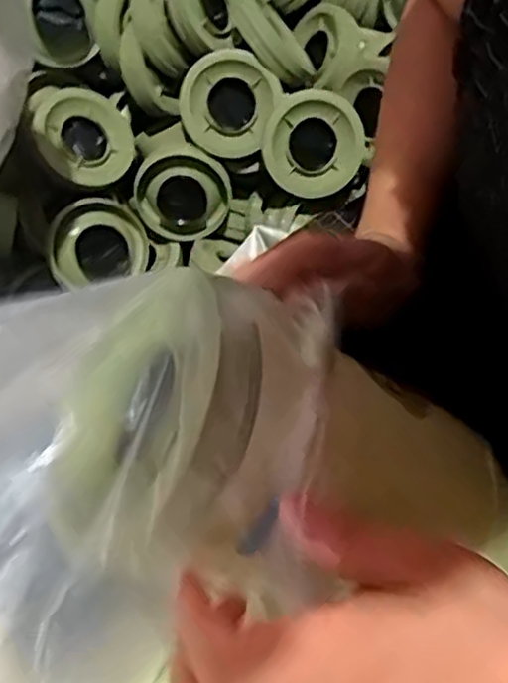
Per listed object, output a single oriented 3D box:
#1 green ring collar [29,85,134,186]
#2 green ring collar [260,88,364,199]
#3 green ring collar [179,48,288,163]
[{"bbox_3d":[-0.229,-0.278,0.911,0.135,0.029,0.135,-18,93,-25],"label":"green ring collar"},{"bbox_3d":[0.079,-0.262,0.874,0.130,0.018,0.136,-3,106,-10],"label":"green ring collar"},{"bbox_3d":[-0.032,-0.317,0.884,0.128,0.040,0.128,-1,107,-5],"label":"green ring collar"}]

